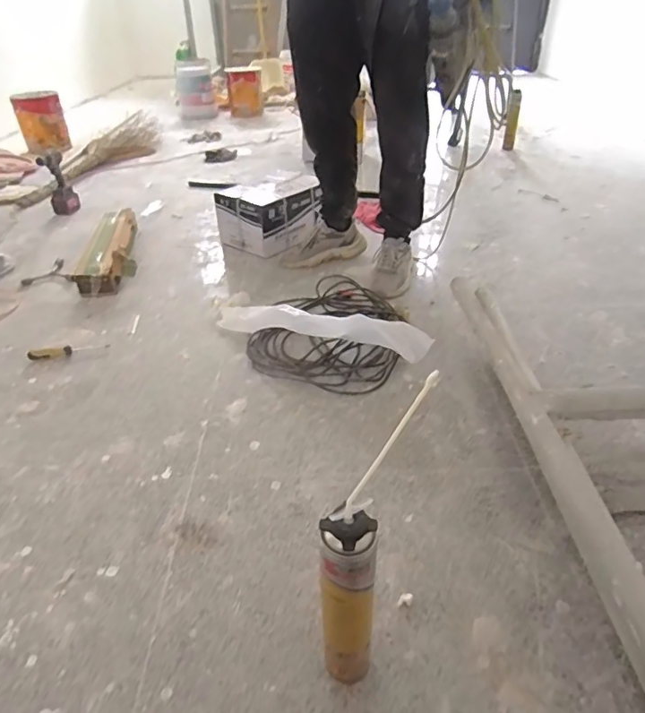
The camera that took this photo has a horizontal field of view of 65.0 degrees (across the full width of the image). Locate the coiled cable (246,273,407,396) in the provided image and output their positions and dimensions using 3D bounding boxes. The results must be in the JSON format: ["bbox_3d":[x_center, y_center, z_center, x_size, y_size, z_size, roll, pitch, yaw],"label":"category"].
[{"bbox_3d":[0.029,-0.088,1.412,0.376,0.053,0.509,8,36,13],"label":"coiled cable"}]

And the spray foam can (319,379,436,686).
[{"bbox_3d":[0.056,0.238,0.615,0.058,0.439,0.159,18,39,29],"label":"spray foam can"}]

